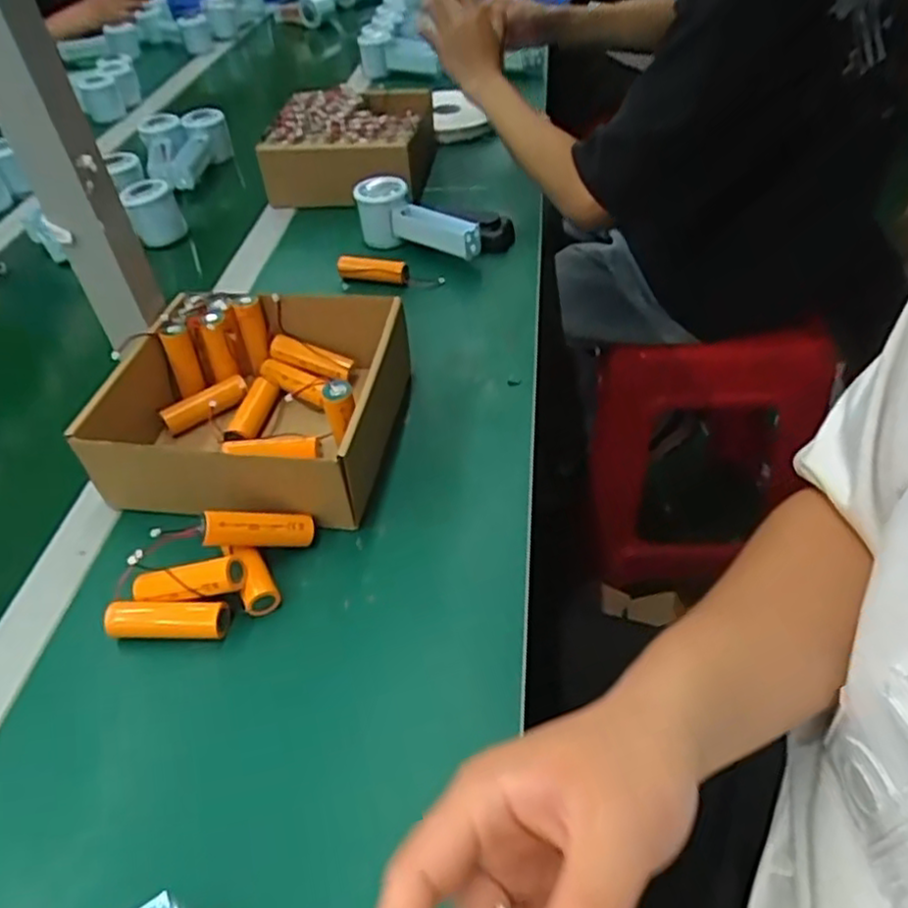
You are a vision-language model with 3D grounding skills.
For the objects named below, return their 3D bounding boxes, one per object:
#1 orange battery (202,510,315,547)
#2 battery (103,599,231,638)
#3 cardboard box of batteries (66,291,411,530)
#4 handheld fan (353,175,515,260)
[{"bbox_3d":[-0.126,0.048,0.462,0.070,0.020,0.019,6,32,-37],"label":"orange battery"},{"bbox_3d":[-0.176,0.104,0.438,0.075,0.021,0.019,-1,45,5],"label":"battery"},{"bbox_3d":[-0.145,-0.047,0.549,0.198,0.078,0.201,5,45,11],"label":"cardboard box of batteries"},{"bbox_3d":[-0.026,-0.240,0.760,0.171,0.063,0.073,16,47,6],"label":"handheld fan"}]

